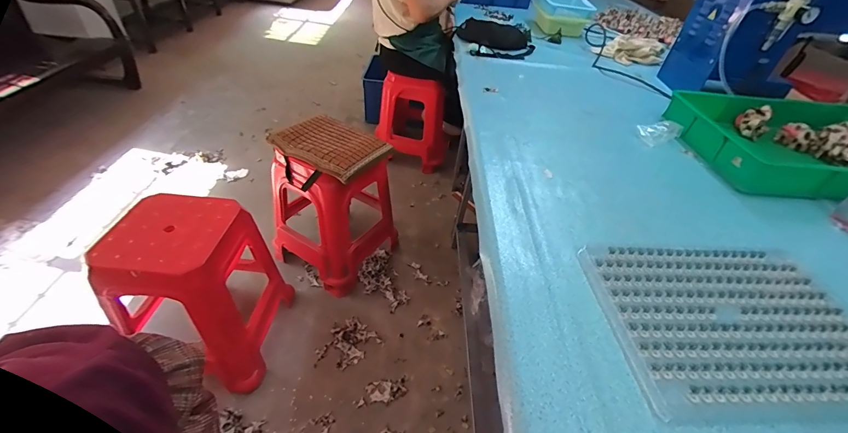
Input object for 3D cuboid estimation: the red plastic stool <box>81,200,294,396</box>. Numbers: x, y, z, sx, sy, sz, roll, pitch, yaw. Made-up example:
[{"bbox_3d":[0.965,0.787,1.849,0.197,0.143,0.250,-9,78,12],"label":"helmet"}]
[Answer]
[{"bbox_3d":[-0.650,0.221,1.087,0.350,0.475,0.357,8,42,4],"label":"red plastic stool"}]

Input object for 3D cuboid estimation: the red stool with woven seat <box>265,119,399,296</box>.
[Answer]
[{"bbox_3d":[-0.332,-0.041,1.370,0.334,0.550,0.362,28,47,22],"label":"red stool with woven seat"}]

